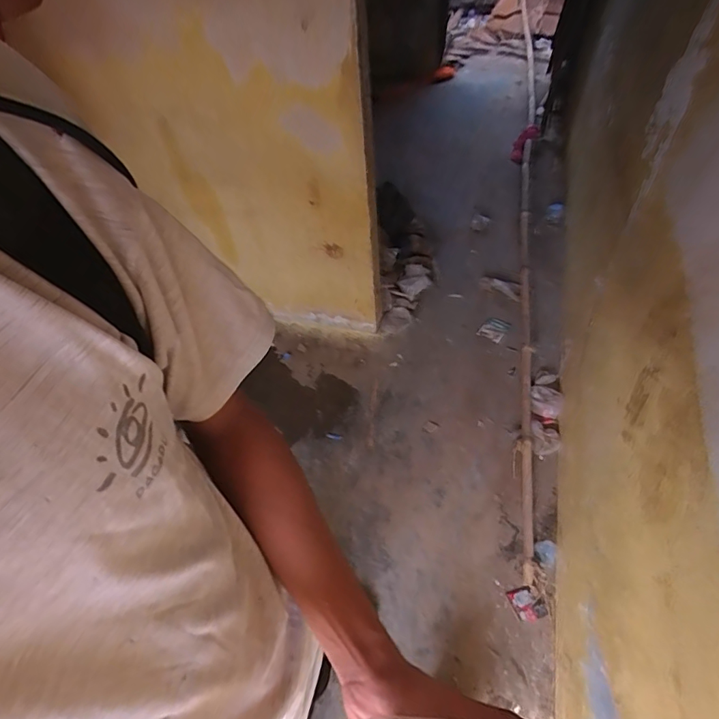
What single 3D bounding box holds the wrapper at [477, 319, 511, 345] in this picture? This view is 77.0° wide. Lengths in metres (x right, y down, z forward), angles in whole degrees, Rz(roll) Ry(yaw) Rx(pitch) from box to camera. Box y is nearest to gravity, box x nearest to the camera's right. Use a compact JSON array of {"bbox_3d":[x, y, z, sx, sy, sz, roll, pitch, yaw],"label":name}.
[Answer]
[{"bbox_3d":[0.570,-0.131,1.910,0.102,0.012,0.127,32,63,24],"label":"wrapper"}]

